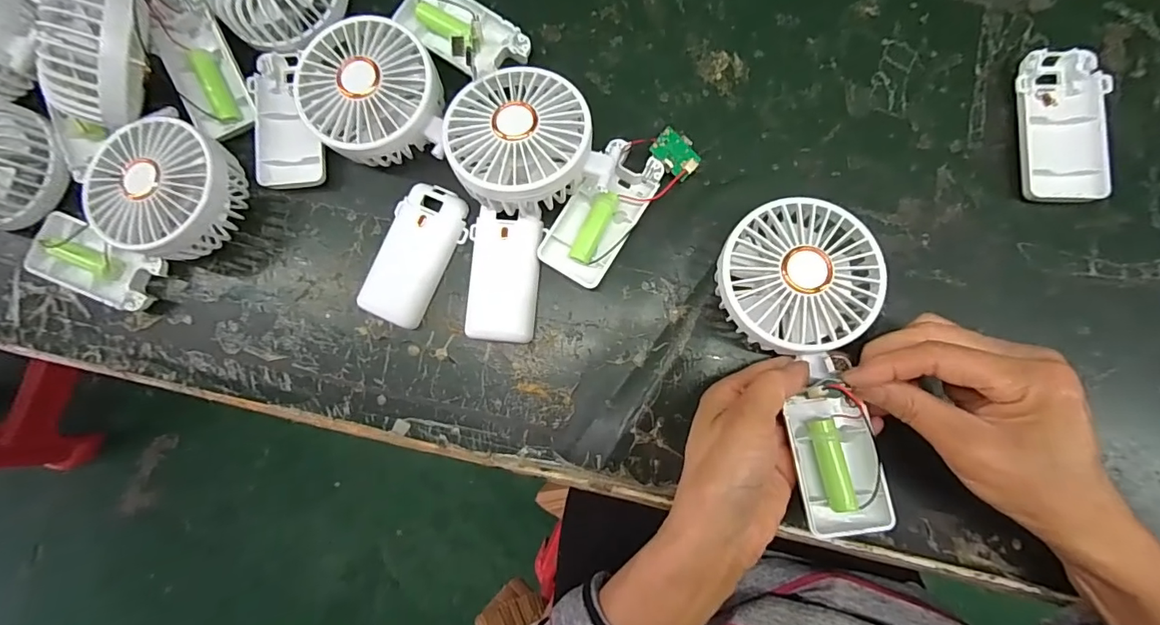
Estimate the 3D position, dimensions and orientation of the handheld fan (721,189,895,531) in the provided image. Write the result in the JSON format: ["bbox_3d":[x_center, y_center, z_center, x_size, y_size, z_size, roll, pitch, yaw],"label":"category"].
[{"bbox_3d":[0.131,0.028,0.271,0.086,0.030,0.180,-11,88,1],"label":"handheld fan"}]

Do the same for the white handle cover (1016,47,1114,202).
[{"bbox_3d":[0.294,-0.113,0.302,0.049,0.016,0.095,3,82,3],"label":"white handle cover"}]

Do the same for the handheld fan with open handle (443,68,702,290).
[{"bbox_3d":[-0.011,-0.098,0.305,0.133,0.053,0.114,38,87,7],"label":"handheld fan with open handle"}]

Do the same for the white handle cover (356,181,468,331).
[{"bbox_3d":[-0.109,-0.039,0.324,0.044,0.018,0.093,24,83,6],"label":"white handle cover"}]

